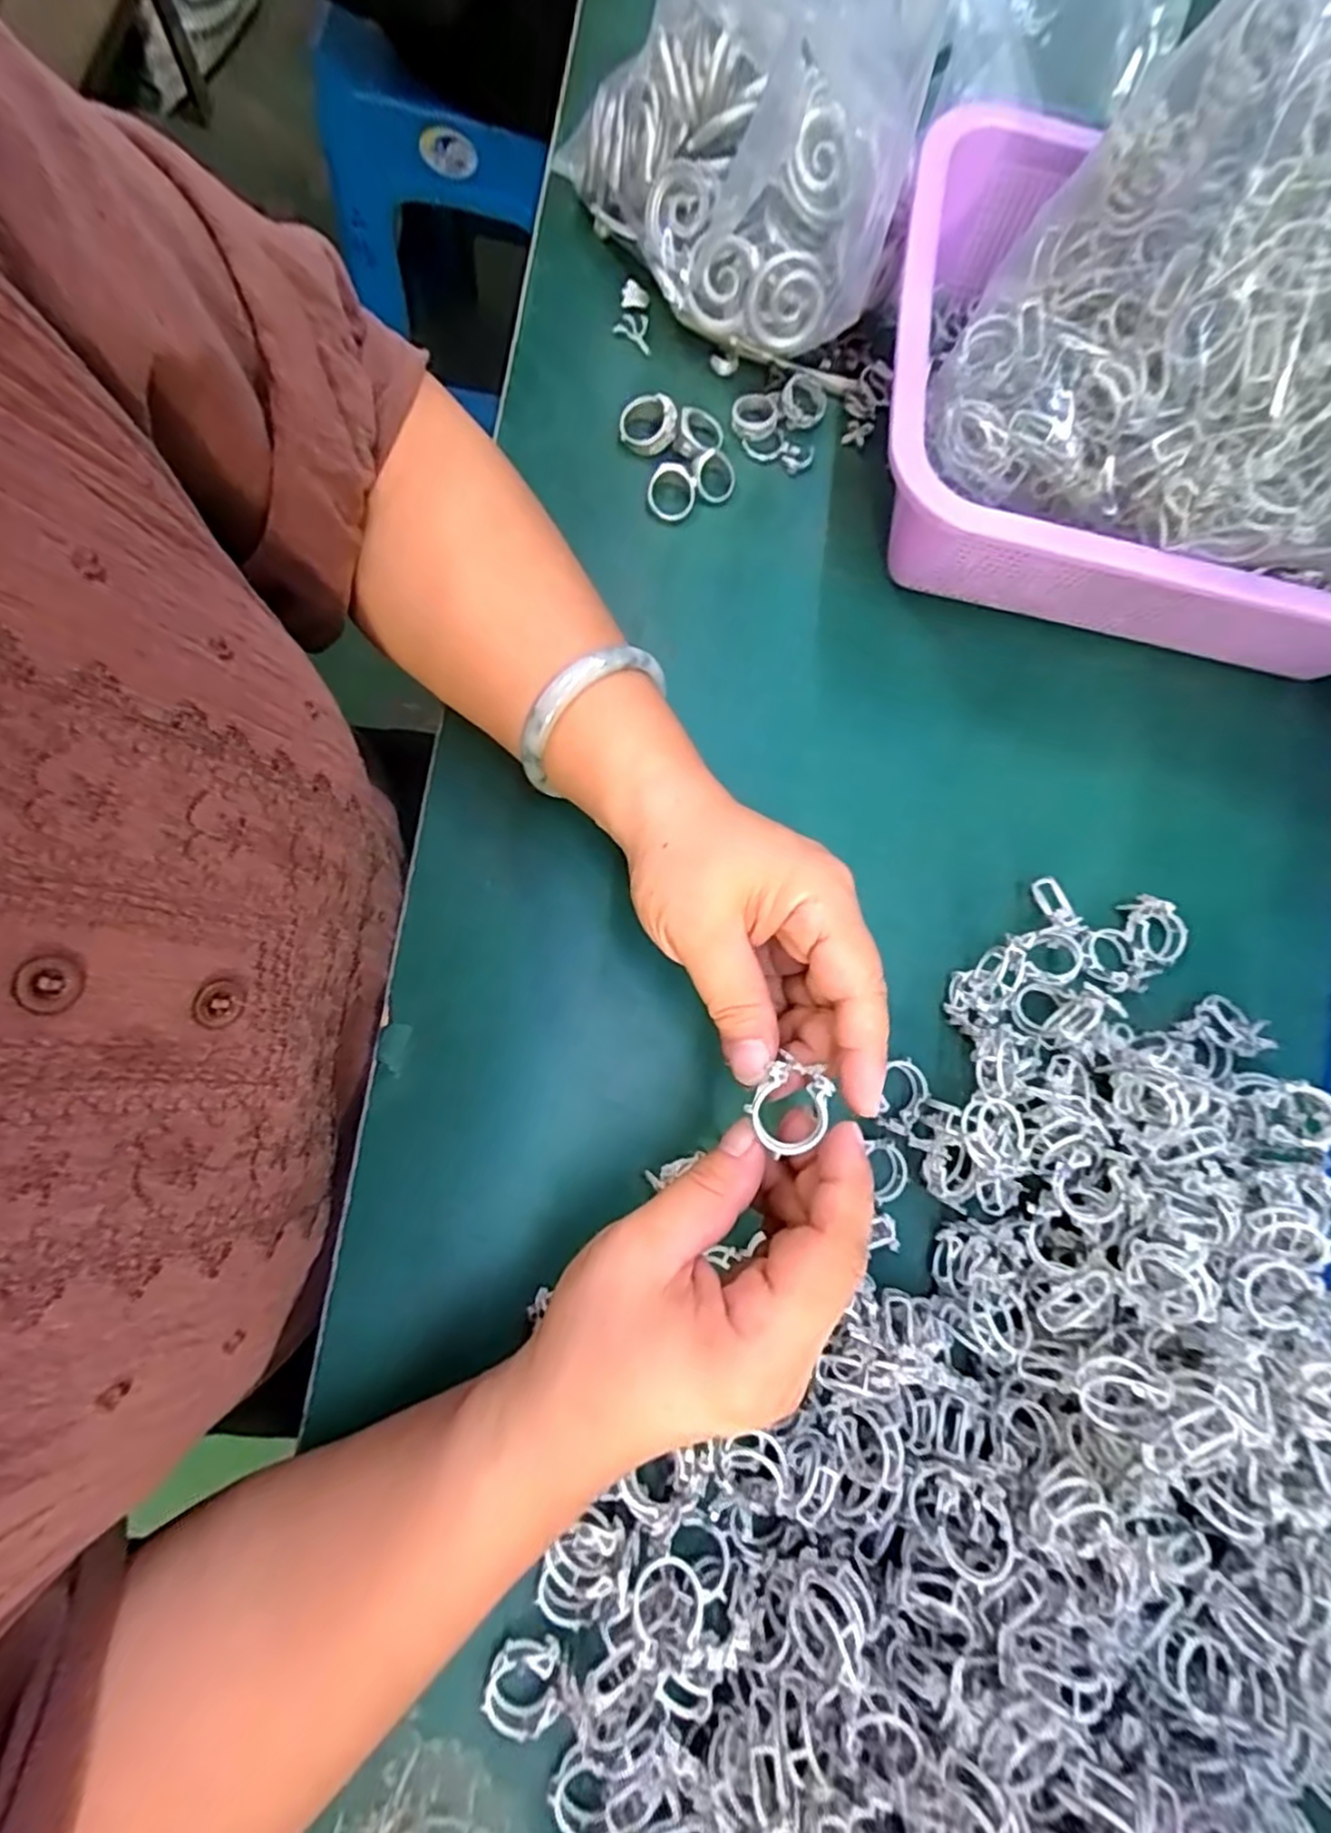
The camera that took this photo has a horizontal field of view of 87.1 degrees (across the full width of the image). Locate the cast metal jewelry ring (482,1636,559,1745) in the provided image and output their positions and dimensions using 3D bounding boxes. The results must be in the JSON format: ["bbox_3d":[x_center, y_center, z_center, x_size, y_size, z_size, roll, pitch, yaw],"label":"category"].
[{"bbox_3d":[-0.050,0.271,0.247,0.026,0.010,0.027,1,80,-6],"label":"cast metal jewelry ring"}]

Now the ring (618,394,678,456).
[{"bbox_3d":[-0.009,-0.247,0.351,0.029,0.008,0.026,3,102,15],"label":"ring"}]

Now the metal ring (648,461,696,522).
[{"bbox_3d":[0.003,-0.211,0.346,0.023,0.011,0.024,1,80,-6],"label":"metal ring"}]

